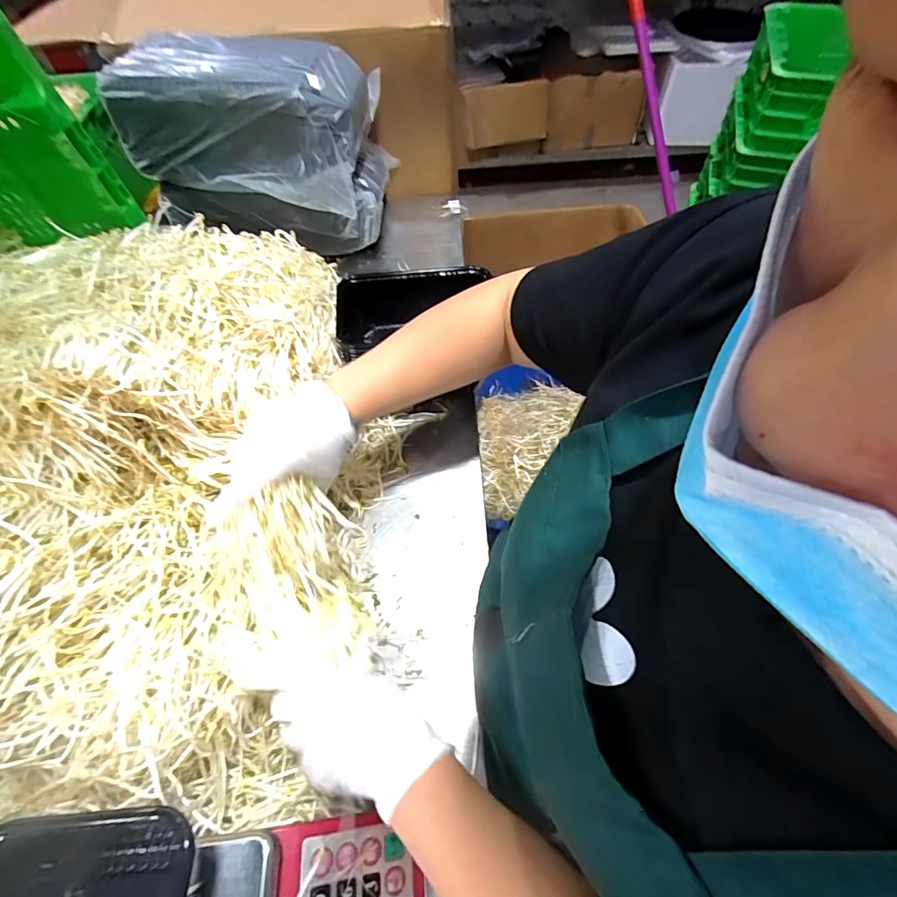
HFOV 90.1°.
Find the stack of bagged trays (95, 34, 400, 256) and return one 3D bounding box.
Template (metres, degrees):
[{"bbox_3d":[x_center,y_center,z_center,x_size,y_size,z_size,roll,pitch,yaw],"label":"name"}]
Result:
[{"bbox_3d":[-0.264,-0.460,0.678,0.316,0.224,0.217,8,59,8],"label":"stack of bagged trays"}]

